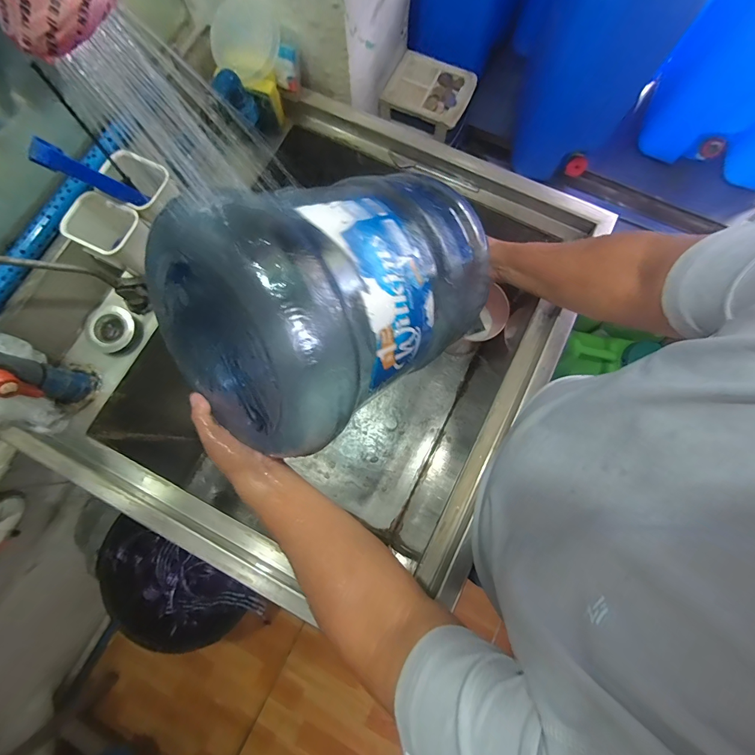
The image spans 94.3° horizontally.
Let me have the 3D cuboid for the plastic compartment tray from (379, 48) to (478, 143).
[{"bbox_3d":[0.109,-0.587,0.722,0.164,0.031,0.143,24,80,5],"label":"plastic compartment tray"}]

